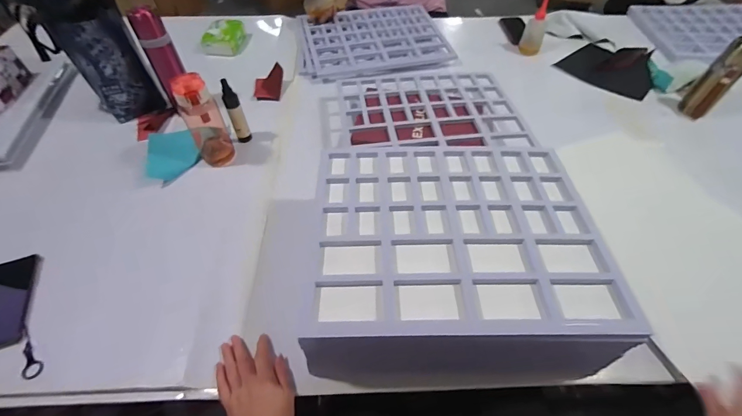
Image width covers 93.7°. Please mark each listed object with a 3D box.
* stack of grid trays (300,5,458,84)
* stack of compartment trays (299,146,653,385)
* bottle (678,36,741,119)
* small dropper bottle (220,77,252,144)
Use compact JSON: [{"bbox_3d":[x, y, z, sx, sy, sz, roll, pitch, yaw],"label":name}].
[{"bbox_3d":[0.001,-0.567,1.149,0.465,0.027,0.380,-10,53,-8],"label":"stack of grid trays"},{"bbox_3d":[0.124,0.078,0.572,0.422,0.151,0.381,1,52,0],"label":"stack of compartment trays"},{"bbox_3d":[0.863,-0.324,0.860,0.058,0.172,0.069,-35,60,-24],"label":"bottle"},{"bbox_3d":[-0.306,-0.218,0.787,0.034,0.159,0.026,-17,54,-13],"label":"small dropper bottle"}]

